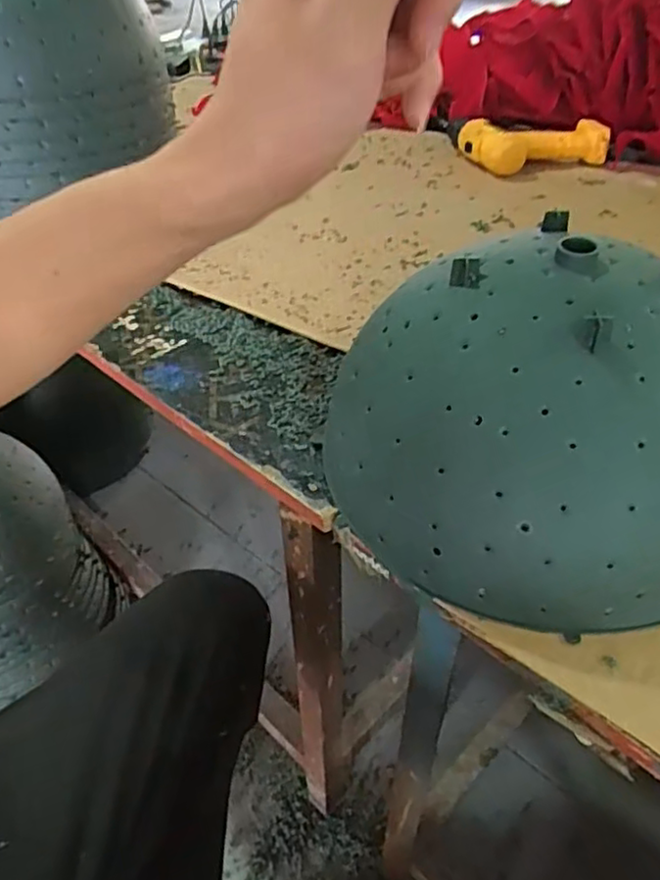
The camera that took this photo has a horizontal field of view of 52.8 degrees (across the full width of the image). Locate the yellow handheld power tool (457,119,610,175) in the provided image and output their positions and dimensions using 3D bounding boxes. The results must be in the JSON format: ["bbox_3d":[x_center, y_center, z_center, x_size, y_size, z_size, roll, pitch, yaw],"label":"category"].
[{"bbox_3d":[0.269,-0.392,0.893,0.199,0.045,0.064,9,43,12],"label":"yellow handheld power tool"}]

